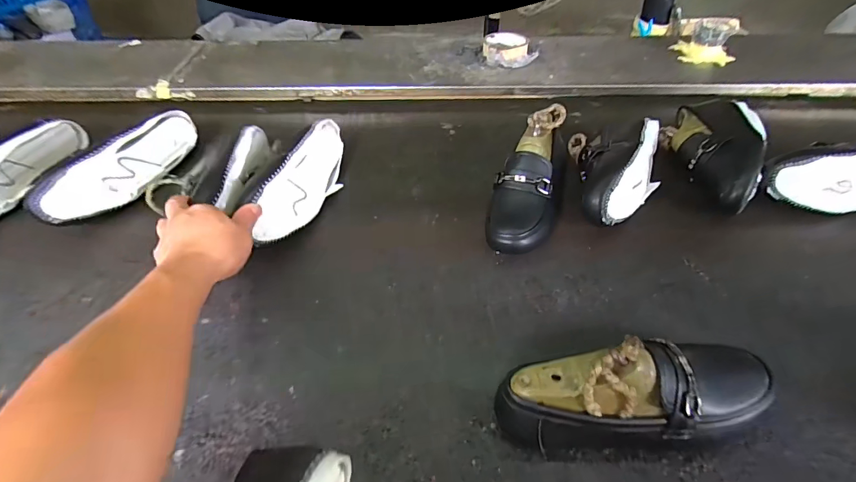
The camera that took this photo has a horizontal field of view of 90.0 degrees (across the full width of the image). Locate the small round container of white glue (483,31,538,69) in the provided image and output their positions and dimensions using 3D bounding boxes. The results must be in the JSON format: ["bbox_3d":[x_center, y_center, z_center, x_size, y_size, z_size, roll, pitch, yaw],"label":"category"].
[{"bbox_3d":[0.156,-0.359,0.810,0.102,0.036,0.095,7,48,7],"label":"small round container of white glue"}]

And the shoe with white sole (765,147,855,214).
[{"bbox_3d":[0.547,-0.084,0.544,0.236,0.071,0.065,-6,48,-4],"label":"shoe with white sole"}]

